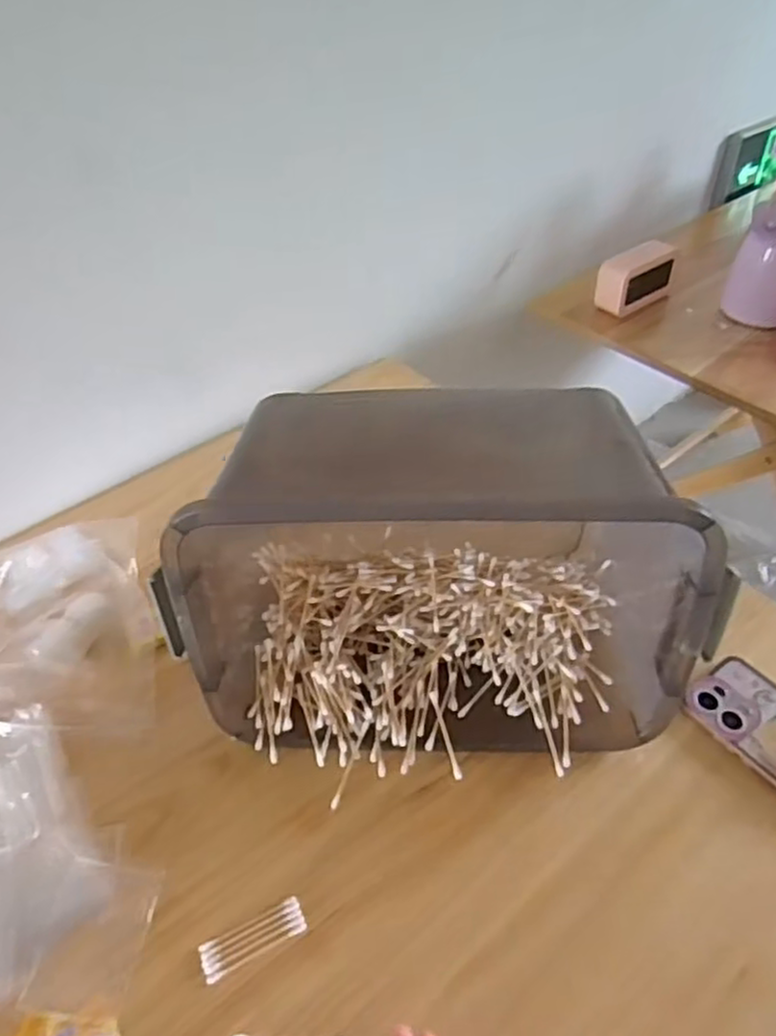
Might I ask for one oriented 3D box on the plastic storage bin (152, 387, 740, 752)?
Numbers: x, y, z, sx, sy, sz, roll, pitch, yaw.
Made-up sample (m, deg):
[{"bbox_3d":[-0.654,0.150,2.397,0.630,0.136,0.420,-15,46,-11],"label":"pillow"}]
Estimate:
[{"bbox_3d":[0.038,0.042,0.574,0.411,0.239,0.220,-1,44,2],"label":"plastic storage bin"}]

